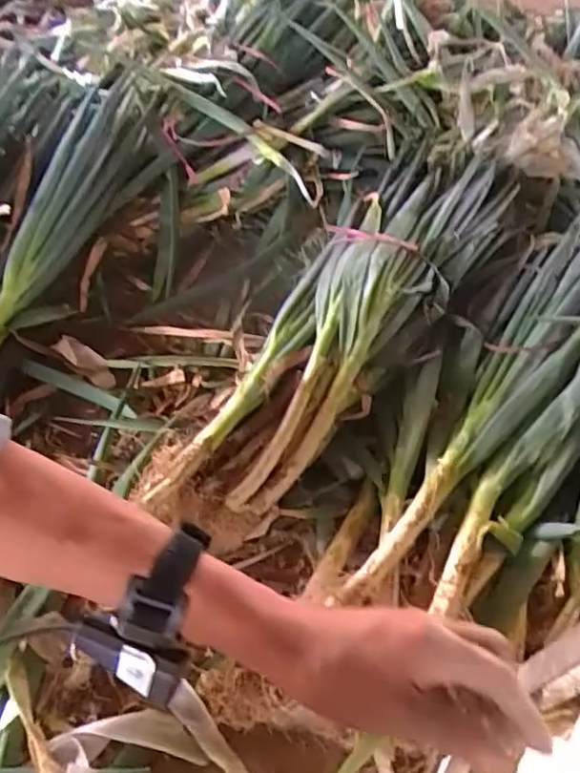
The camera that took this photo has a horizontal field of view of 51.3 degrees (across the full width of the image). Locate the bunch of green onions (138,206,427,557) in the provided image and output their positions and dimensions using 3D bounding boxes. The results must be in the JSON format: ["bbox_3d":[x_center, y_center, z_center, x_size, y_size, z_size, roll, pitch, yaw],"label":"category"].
[{"bbox_3d":[0.074,-0.123,1.033,0.218,0.093,0.839,24,52,18],"label":"bunch of green onions"}]

